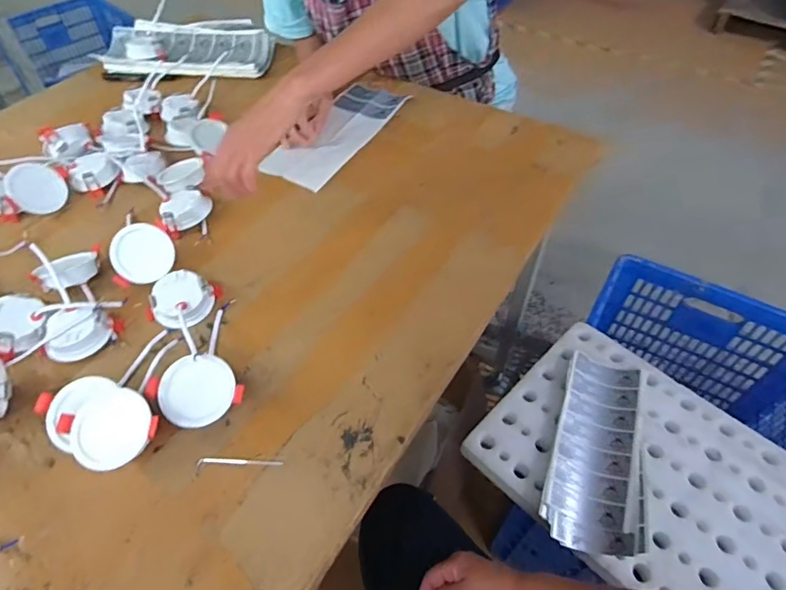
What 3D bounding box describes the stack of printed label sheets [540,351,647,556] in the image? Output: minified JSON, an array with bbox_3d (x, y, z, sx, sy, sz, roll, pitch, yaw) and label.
[{"bbox_3d":[0.344,0.247,0.819,0.143,0.039,0.337,18,54,12],"label":"stack of printed label sheets"}]

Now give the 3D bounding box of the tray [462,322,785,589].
[{"bbox_3d":[0.447,0.310,0.814,0.551,0.030,0.385,38,61,25],"label":"tray"}]

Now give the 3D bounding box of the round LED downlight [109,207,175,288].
[{"bbox_3d":[-0.316,-0.052,0.628,0.072,0.024,0.072,0,90,-12],"label":"round LED downlight"}]

